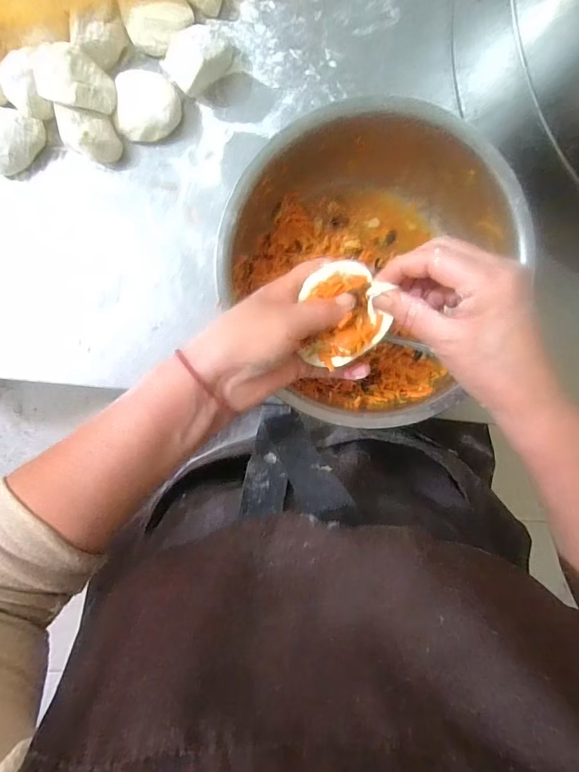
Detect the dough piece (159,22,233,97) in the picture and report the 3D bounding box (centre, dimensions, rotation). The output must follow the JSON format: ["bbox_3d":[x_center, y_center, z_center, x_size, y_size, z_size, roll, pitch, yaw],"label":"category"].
[{"bbox_3d":[-0.079,-0.282,0.365,0.045,0.035,0.053,42,94,-9],"label":"dough piece"}]

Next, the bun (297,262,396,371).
[{"bbox_3d":[0.039,-0.051,0.296,0.057,0.022,0.070,-2,99,-3],"label":"bun"}]

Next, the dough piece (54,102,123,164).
[{"bbox_3d":[-0.177,-0.220,0.373,0.052,0.037,0.036,11,98,-5],"label":"dough piece"}]

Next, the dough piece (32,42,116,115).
[{"bbox_3d":[-0.178,-0.257,0.353,0.056,0.027,0.046,9,98,-5],"label":"dough piece"}]

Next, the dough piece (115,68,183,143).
[{"bbox_3d":[-0.123,-0.246,0.374,0.053,0.024,0.056,5,99,-4],"label":"dough piece"}]

